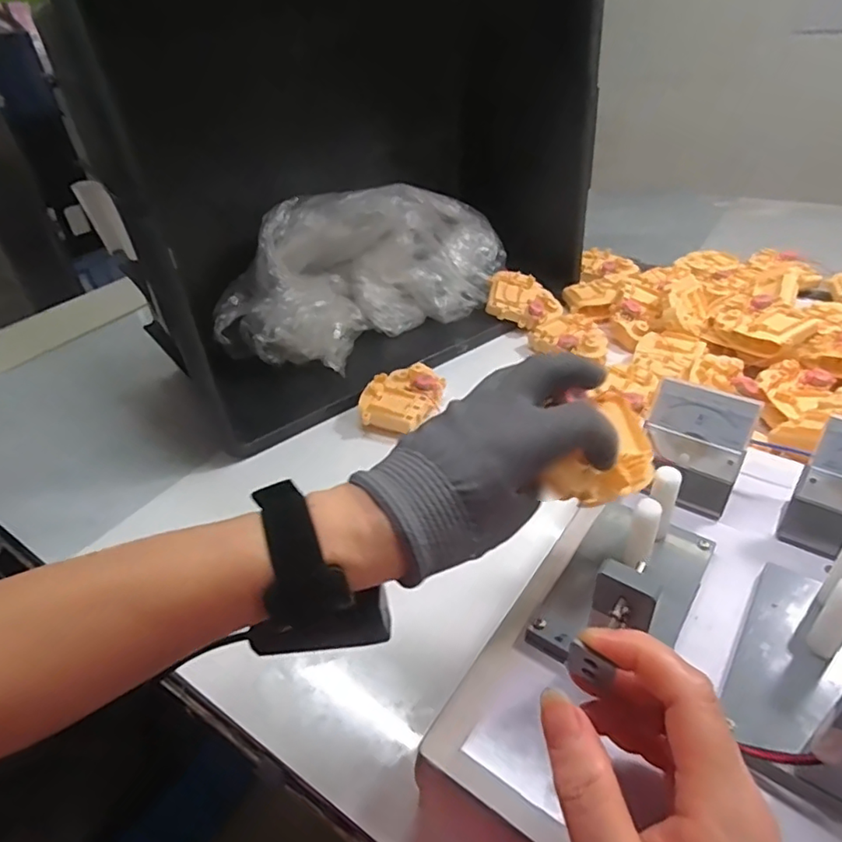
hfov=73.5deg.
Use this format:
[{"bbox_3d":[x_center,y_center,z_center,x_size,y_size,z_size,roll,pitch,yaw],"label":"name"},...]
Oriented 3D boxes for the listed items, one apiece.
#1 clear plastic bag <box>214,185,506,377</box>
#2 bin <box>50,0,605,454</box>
[{"bbox_3d":[-0.050,-0.191,0.680,0.383,0.146,0.157,-34,45,-32],"label":"clear plastic bag"},{"bbox_3d":[-0.068,-0.276,0.618,0.521,0.375,0.239,-31,44,-29],"label":"bin"}]

